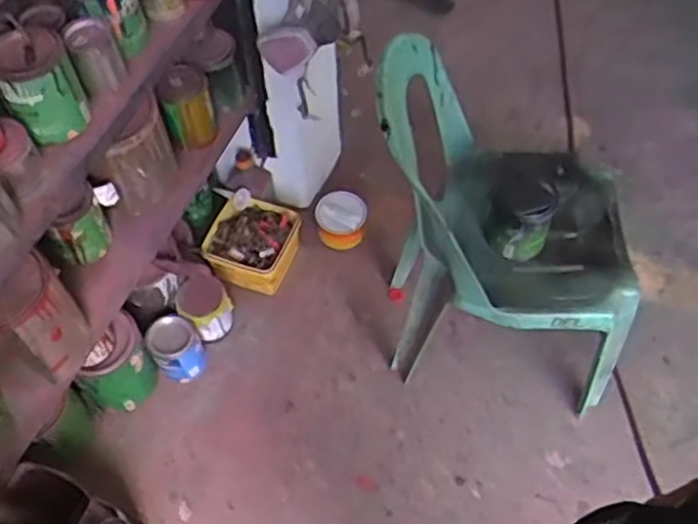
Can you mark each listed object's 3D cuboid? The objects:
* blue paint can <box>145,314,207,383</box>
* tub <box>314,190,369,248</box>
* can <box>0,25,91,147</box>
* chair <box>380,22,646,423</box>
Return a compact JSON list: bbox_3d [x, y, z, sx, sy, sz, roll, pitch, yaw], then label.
[{"bbox_3d":[-0.374,0.189,1.590,0.107,0.135,0.108,-19,59,-11],"label":"blue paint can"},{"bbox_3d":[-0.019,-0.104,1.807,0.122,0.077,0.125,-1,58,1],"label":"tub"},{"bbox_3d":[-0.439,-0.252,1.037,0.096,0.139,0.093,-1,58,1],"label":"can"},{"bbox_3d":[0.304,-0.064,1.384,0.485,0.772,0.376,1,58,2],"label":"chair"}]

